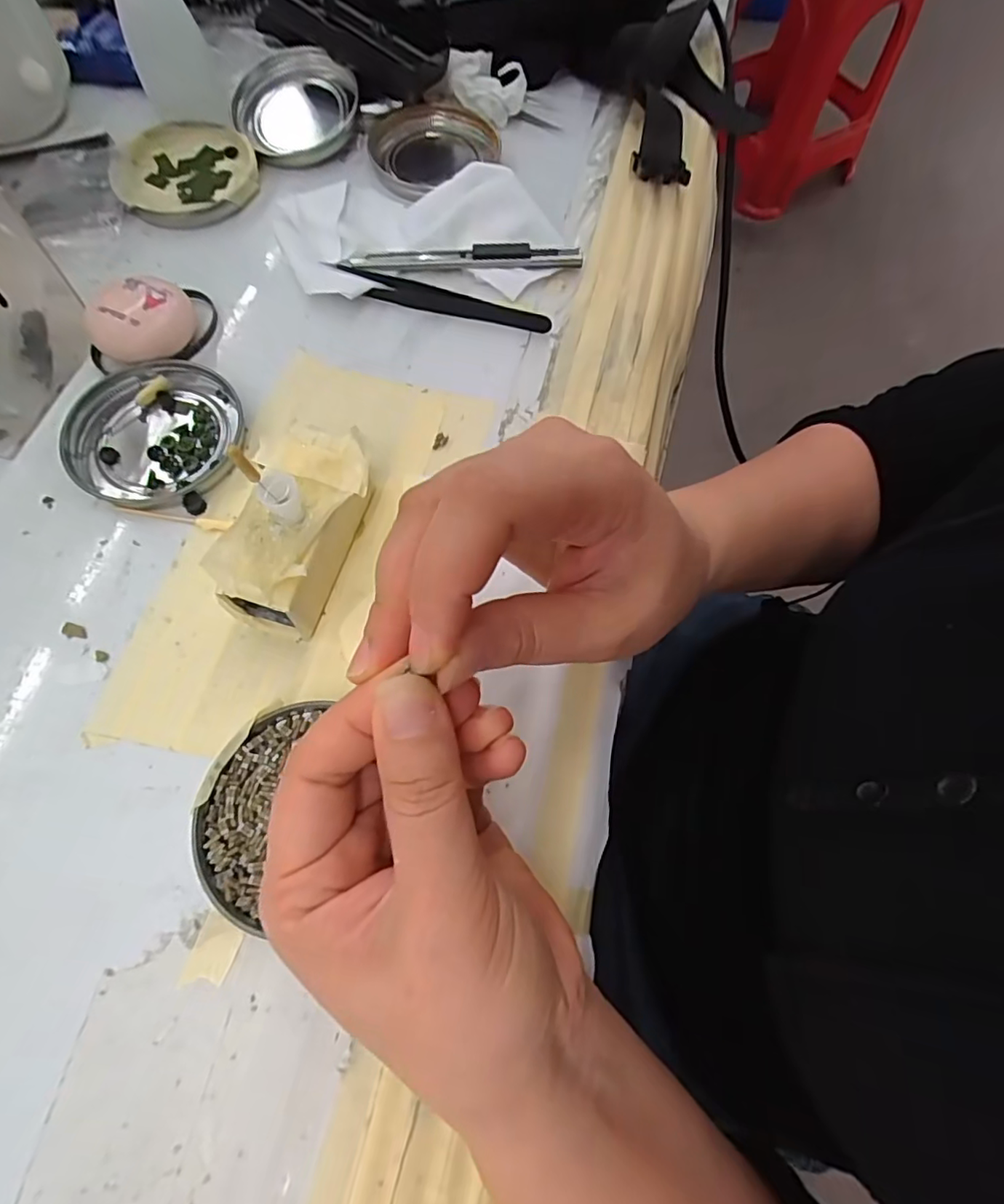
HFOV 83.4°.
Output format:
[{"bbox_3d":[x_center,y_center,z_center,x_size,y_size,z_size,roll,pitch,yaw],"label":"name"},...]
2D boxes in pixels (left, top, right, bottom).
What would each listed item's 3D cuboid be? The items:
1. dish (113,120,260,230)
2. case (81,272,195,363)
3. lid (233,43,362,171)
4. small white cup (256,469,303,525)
[{"bbox_3d":[-0.183,-0.251,0.330,0.077,0.012,0.078,-8,70,-4],"label":"dish"},{"bbox_3d":[-0.178,-0.137,0.279,0.044,0.023,0.041,-6,70,-4],"label":"case"},{"bbox_3d":[-0.129,-0.304,0.341,0.074,0.023,0.073,0,69,-1],"label":"lid"},{"bbox_3d":[-0.083,-0.039,0.214,0.013,0.017,0.014,0,68,-1],"label":"small white cup"}]

